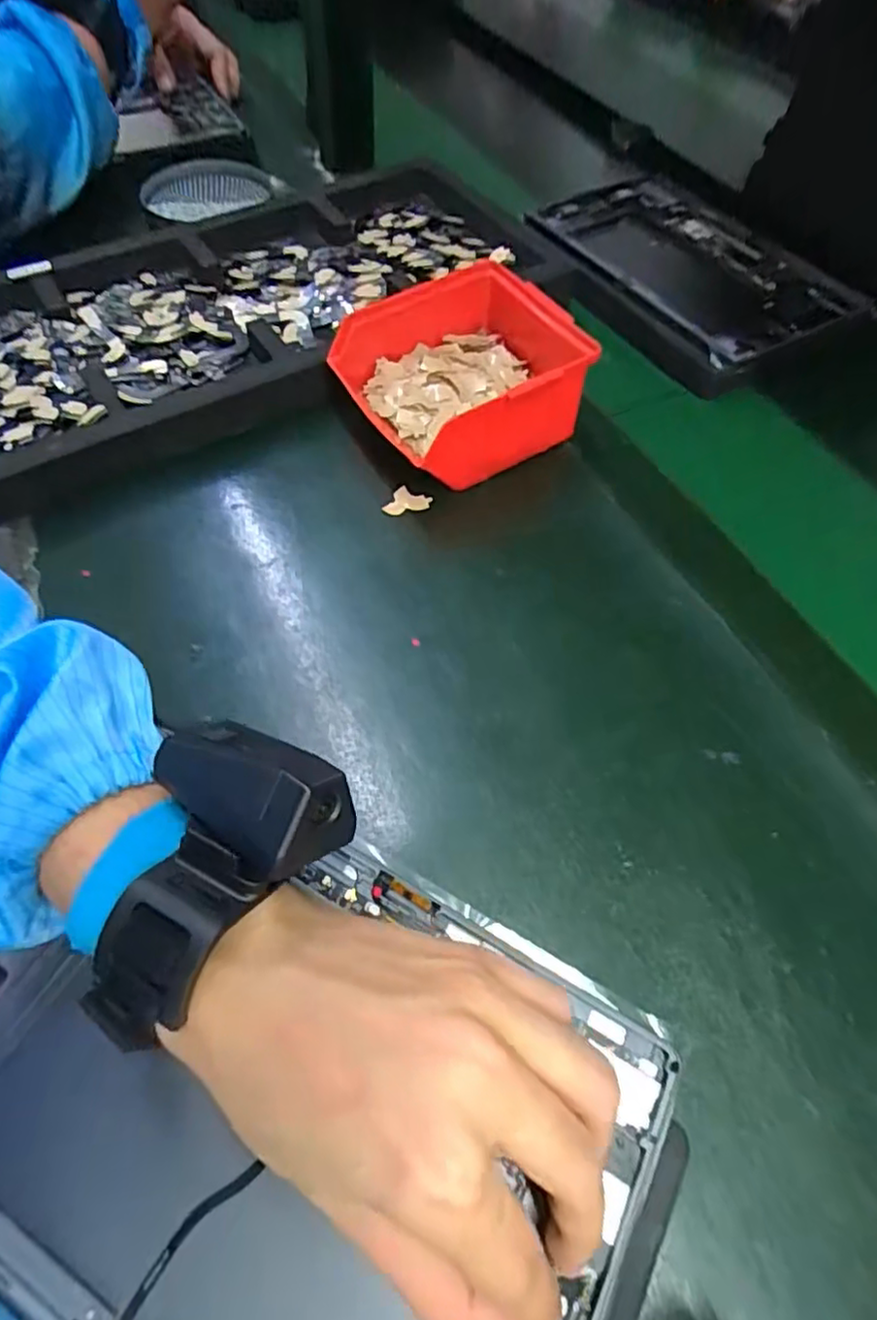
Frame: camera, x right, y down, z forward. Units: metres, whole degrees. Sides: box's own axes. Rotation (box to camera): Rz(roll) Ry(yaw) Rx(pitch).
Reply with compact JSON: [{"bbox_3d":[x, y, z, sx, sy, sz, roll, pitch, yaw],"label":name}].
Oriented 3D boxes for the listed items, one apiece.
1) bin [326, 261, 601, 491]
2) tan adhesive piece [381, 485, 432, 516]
[{"bbox_3d":[0.018,-0.183,0.418,0.138,0.069,0.129,-22,63,-16],"label":"bin"},{"bbox_3d":[-0.021,-0.104,0.409,0.033,0.008,0.016,-18,62,-14],"label":"tan adhesive piece"}]

